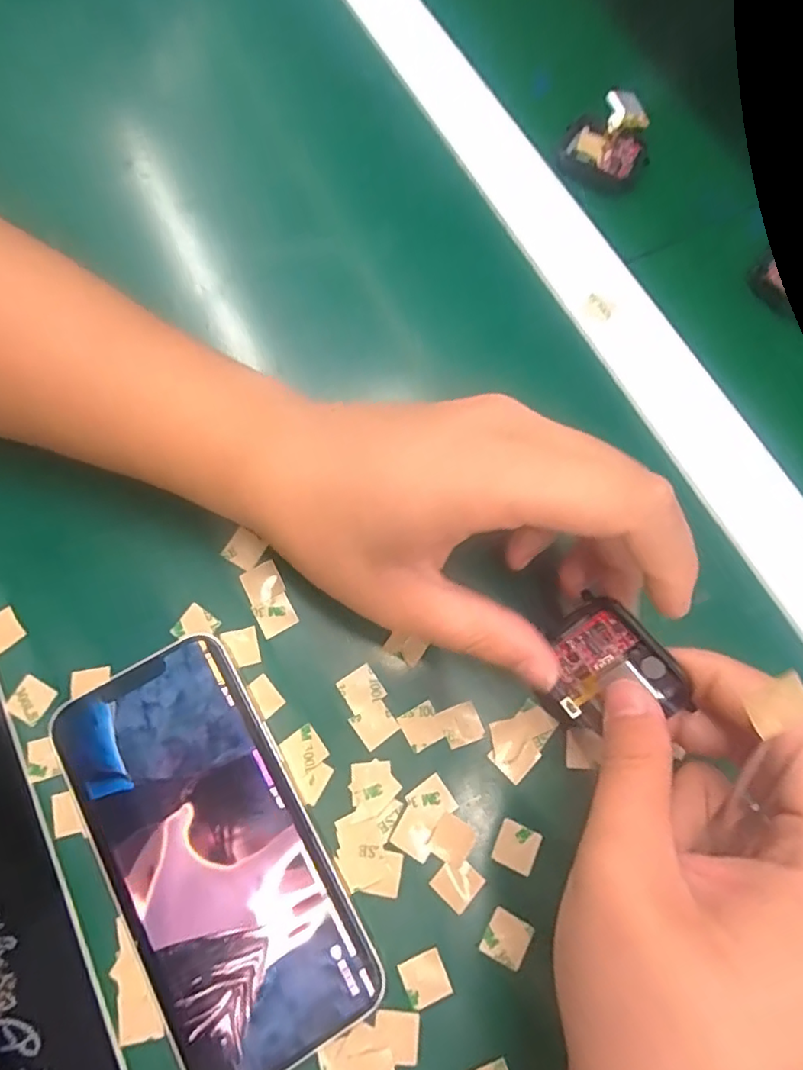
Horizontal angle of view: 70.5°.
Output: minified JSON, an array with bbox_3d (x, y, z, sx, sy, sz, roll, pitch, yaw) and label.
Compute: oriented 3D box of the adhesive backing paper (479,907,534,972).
[{"bbox_3d":[0.038,0.145,0.204,0.015,0.004,0.016,26,76,12],"label":"adhesive backing paper"}]

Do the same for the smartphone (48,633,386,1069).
[{"bbox_3d":[-0.069,0.114,0.207,0.071,0.008,0.142,-30,77,-9],"label":"smartphone"}]

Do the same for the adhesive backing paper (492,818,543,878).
[{"bbox_3d":[0.043,0.117,0.211,0.015,0.004,0.015,24,73,6],"label":"adhesive backing paper"}]

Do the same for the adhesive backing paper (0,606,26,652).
[{"bbox_3d":[-0.164,0.039,0.232,0.015,0.004,0.015,-35,76,-12],"label":"adhesive backing paper"}]

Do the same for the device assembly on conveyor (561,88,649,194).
[{"bbox_3d":[0.113,-0.214,0.307,0.043,0.015,0.050,26,73,6],"label":"device assembly on conveyor"}]

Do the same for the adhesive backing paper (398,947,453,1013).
[{"bbox_3d":[0.008,0.157,0.200,0.015,0.004,0.015,-23,76,-4],"label":"adhesive backing paper"}]

